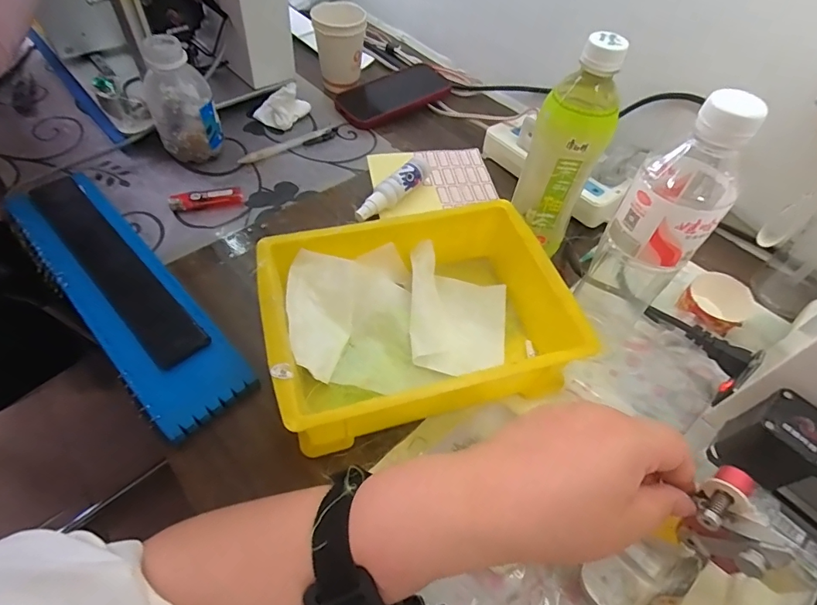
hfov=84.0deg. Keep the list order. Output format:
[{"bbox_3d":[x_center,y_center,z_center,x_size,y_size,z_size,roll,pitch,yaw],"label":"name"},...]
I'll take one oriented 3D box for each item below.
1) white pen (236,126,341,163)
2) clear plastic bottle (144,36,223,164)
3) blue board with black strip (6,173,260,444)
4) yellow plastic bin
[{"bbox_3d":[-0.149,-0.202,0.576,0.134,0.011,0.020,-28,61,-22],"label":"white pen"},{"bbox_3d":[-0.254,-0.221,0.509,0.069,0.124,0.056,-19,58,-17],"label":"clear plastic bottle"},{"bbox_3d":[-0.267,-0.017,0.420,0.083,0.024,0.332,-37,65,-26],"label":"blue board with black strip"},{"bbox_3d":[0.005,0.012,0.394,0.237,0.074,0.169,-12,57,-13],"label":"yellow plastic bin"}]

